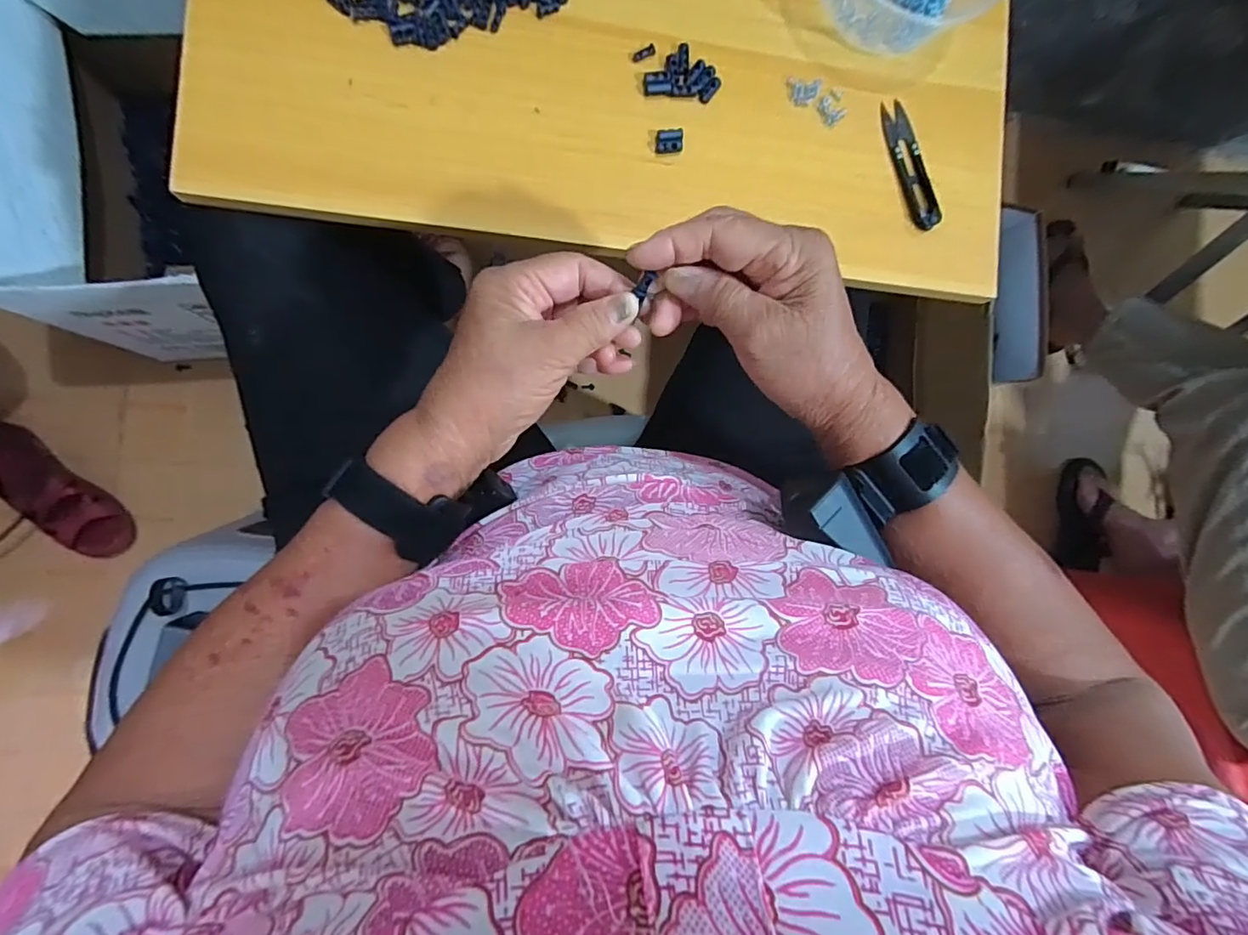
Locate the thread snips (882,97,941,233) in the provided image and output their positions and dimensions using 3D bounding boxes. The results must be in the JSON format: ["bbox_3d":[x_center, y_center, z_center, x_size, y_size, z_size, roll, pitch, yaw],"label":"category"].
[{"bbox_3d":[0.222,-0.233,0.408,0.022,0.008,0.098,-17,92,-8],"label":"thread snips"}]

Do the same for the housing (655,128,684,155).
[{"bbox_3d":[0.033,-0.238,0.387,0.021,0.006,0.015,-9,91,-8],"label":"housing"}]

